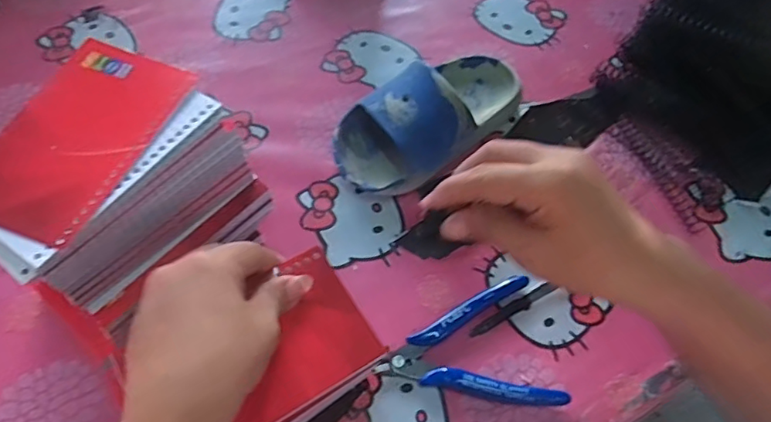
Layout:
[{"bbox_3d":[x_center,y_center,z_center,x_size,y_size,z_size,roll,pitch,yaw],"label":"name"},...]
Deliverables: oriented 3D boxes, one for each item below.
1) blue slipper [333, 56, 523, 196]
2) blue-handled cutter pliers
[{"bbox_3d":[0.040,-0.079,0.444,0.171,0.062,0.080,-31,66,-19],"label":"blue slipper"},{"bbox_3d":[0.052,0.093,0.365,0.110,0.018,0.083,-8,60,-8],"label":"blue-handled cutter pliers"}]

